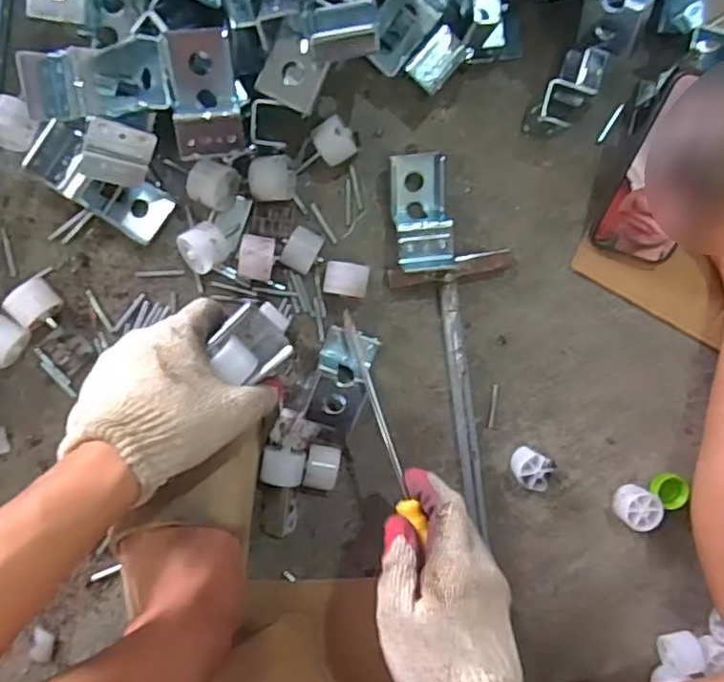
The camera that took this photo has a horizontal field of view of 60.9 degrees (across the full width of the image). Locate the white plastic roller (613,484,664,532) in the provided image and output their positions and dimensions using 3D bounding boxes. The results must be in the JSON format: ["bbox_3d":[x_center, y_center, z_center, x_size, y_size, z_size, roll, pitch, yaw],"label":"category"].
[{"bbox_3d":[0.244,0.148,0.548,0.035,0.024,0.034,0,94,-7],"label":"white plastic roller"}]

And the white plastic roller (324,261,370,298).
[{"bbox_3d":[-0.013,-0.050,0.499,0.034,0.026,0.026,6,93,-8],"label":"white plastic roller"}]

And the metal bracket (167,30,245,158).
[{"bbox_3d":[-0.109,-0.175,0.429,0.045,0.029,0.088,-7,95,-7],"label":"metal bracket"}]

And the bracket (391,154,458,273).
[{"bbox_3d":[0.047,-0.104,0.504,0.047,0.035,0.094,-11,95,-6],"label":"bracket"}]

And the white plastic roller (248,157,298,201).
[{"bbox_3d":[-0.071,-0.128,0.491,0.036,0.030,0.033,-6,95,-7],"label":"white plastic roller"}]

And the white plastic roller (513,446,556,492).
[{"bbox_3d":[0.146,0.110,0.536,0.030,0.026,0.030,0,94,-7],"label":"white plastic roller"}]

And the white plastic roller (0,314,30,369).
[{"bbox_3d":[-0.275,-0.002,0.475,0.028,0.034,0.035,32,89,-8],"label":"white plastic roller"}]

